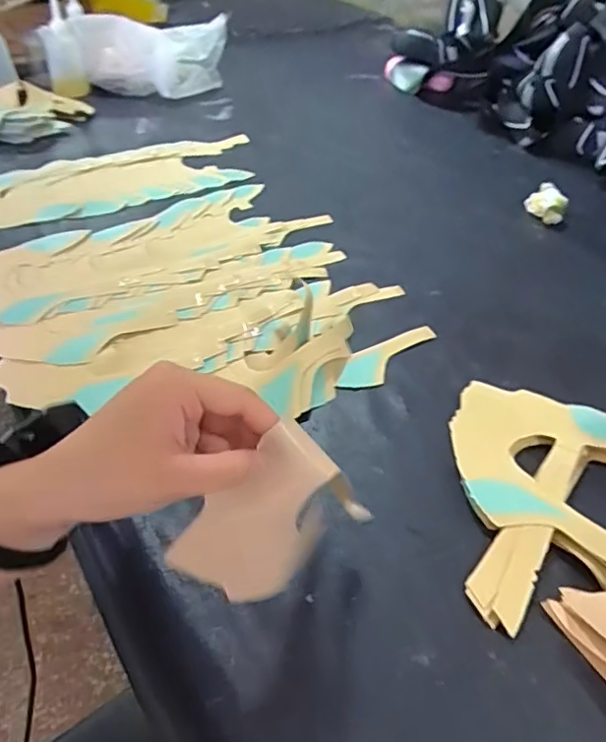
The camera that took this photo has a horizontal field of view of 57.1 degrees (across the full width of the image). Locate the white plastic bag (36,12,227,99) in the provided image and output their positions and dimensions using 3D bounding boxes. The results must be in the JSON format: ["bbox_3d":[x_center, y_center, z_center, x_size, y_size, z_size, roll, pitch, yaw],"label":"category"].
[{"bbox_3d":[-0.328,-0.630,1.110,0.352,0.123,0.175,-7,44,-9],"label":"white plastic bag"}]

